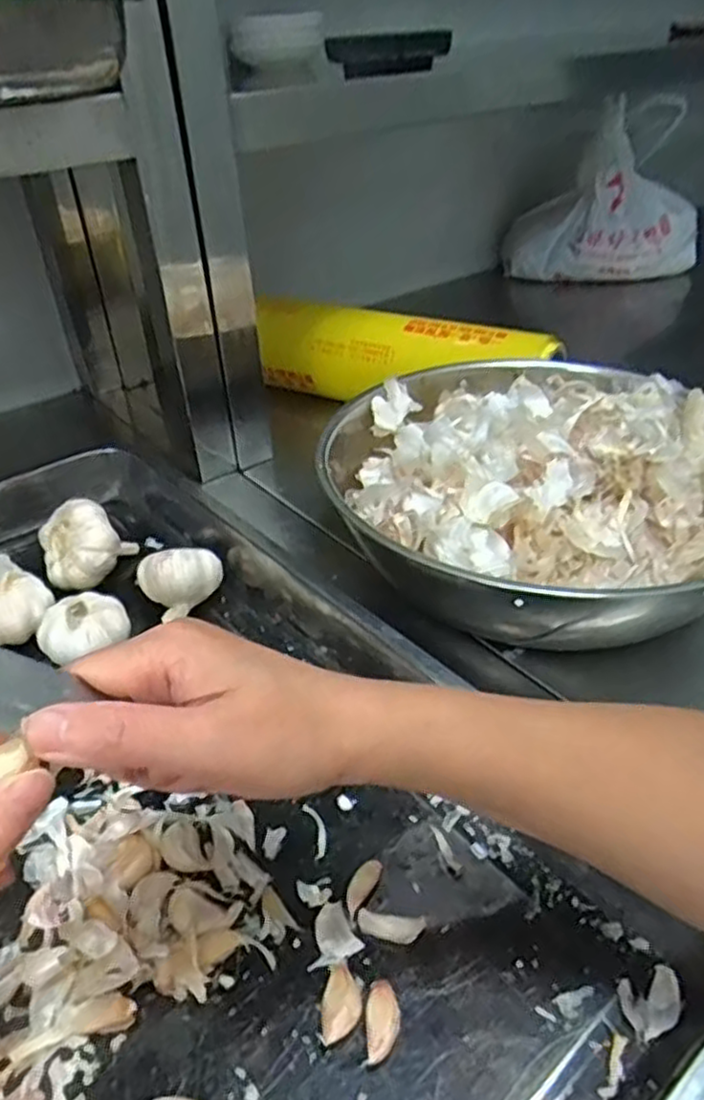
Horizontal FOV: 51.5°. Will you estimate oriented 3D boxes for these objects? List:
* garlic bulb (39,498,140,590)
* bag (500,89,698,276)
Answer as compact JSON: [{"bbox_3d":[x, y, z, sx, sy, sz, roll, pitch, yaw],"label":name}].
[{"bbox_3d":[-0.193,-0.005,0.534,0.065,0.050,0.052,-16,37,-17],"label":"garlic bulb"},{"bbox_3d":[0.393,-0.537,1.131,0.275,0.206,0.131,-9,36,-8],"label":"bag"}]

